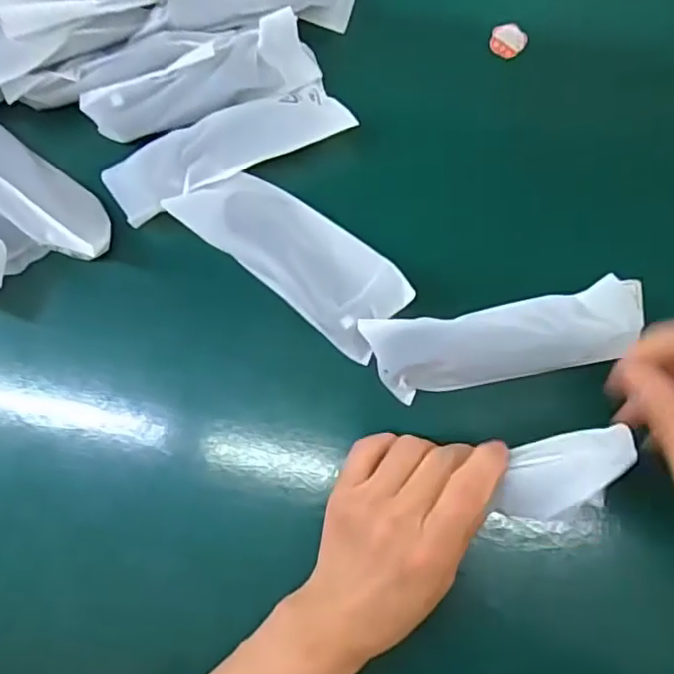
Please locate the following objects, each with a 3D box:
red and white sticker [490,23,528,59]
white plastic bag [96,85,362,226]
[{"bbox_3d":[0.113,-0.196,0.401,0.022,0.004,0.023,-43,86,7],"label":"red and white sticker"},{"bbox_3d":[-0.068,-0.117,0.372,0.149,0.016,0.039,-26,82,1],"label":"white plastic bag"}]

